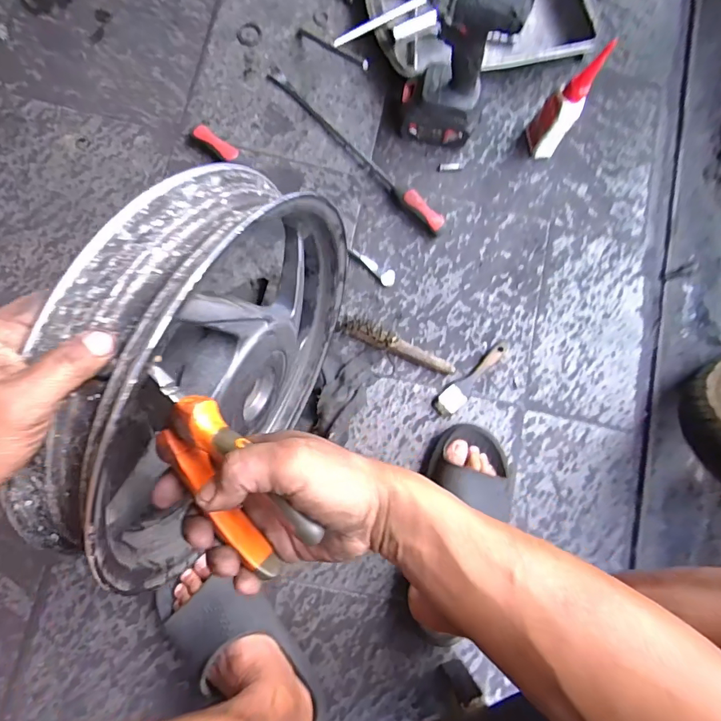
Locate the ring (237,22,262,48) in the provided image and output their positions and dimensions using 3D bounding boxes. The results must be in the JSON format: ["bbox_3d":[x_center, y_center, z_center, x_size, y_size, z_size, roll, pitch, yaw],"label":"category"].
[{"bbox_3d":[-0.178,-0.523,0.704,0.038,0.004,0.046,3,82,-5],"label":"ring"}]

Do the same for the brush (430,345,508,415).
[{"bbox_3d":[0.165,0.027,0.645,0.142,0.014,0.032,-42,88,-9],"label":"brush"}]

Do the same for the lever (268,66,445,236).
[{"bbox_3d":[-0.007,-0.328,0.672,0.026,0.028,0.363,-44,88,-9],"label":"lever"}]

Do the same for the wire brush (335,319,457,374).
[{"bbox_3d":[0.054,-0.023,0.636,0.178,0.034,0.026,20,81,-2],"label":"wire brush"}]

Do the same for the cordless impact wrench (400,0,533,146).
[{"bbox_3d":[0.098,-0.395,0.583,0.168,0.249,0.062,12,82,-3],"label":"cordless impact wrench"}]

